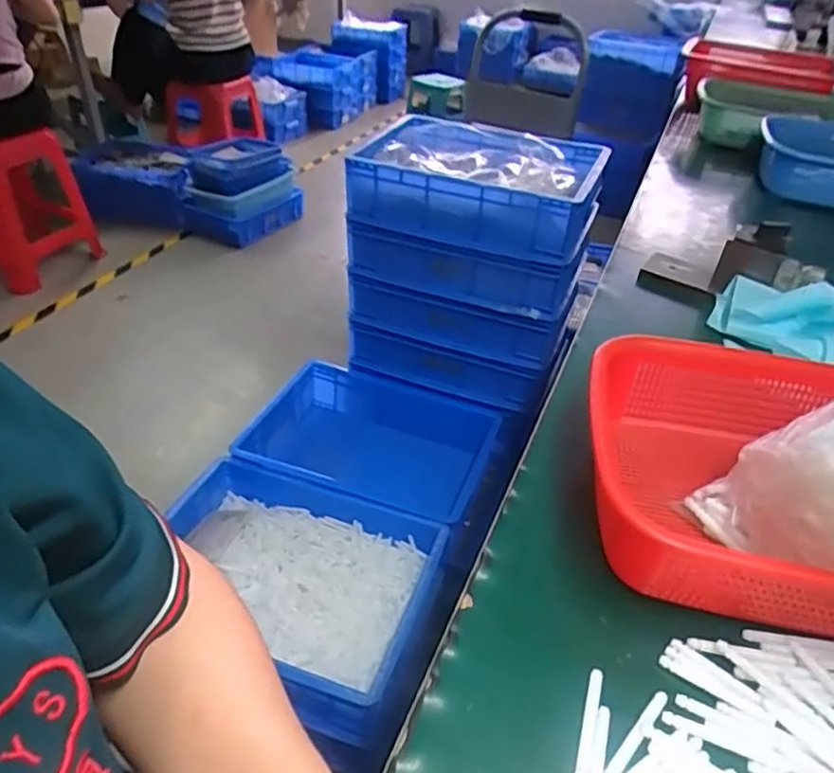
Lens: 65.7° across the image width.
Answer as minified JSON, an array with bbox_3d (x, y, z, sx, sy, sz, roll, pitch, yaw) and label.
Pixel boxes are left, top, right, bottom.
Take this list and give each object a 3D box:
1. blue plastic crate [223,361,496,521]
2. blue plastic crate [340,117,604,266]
[{"bbox_3d":[-0.088,0.138,1.196,0.402,0.171,0.313,13,38,12],"label":"blue plastic crate"},{"bbox_3d":[0.114,-0.370,1.173,0.410,0.119,0.293,15,38,15],"label":"blue plastic crate"}]

